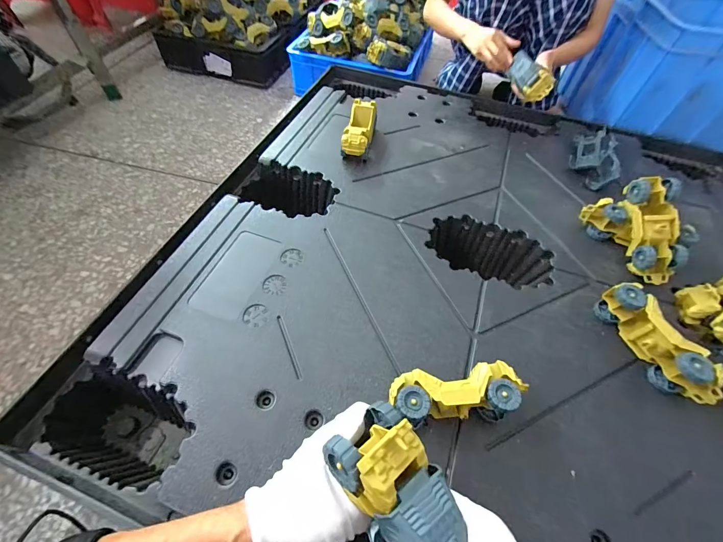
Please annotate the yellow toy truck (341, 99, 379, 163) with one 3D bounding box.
[{"bbox_3d":[-0.003,-0.313,0.735,0.057,0.062,0.161,10,57,4],"label":"yellow toy truck"}]

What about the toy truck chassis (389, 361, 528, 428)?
[{"bbox_3d":[0.123,0.159,0.421,0.172,0.059,0.060,-4,57,-5],"label":"toy truck chassis"}]

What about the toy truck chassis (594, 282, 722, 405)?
[{"bbox_3d":[0.432,0.101,0.478,0.058,0.058,0.181,-17,59,-13],"label":"toy truck chassis"}]

